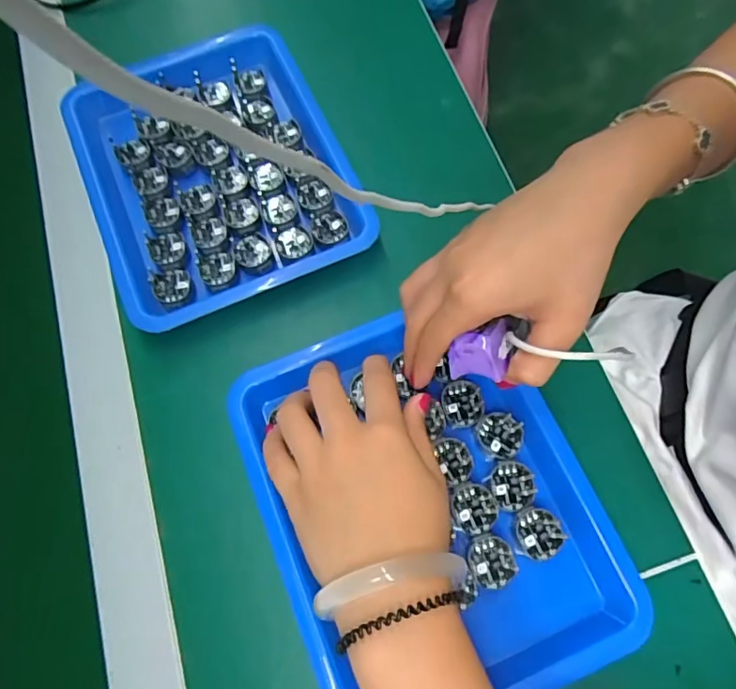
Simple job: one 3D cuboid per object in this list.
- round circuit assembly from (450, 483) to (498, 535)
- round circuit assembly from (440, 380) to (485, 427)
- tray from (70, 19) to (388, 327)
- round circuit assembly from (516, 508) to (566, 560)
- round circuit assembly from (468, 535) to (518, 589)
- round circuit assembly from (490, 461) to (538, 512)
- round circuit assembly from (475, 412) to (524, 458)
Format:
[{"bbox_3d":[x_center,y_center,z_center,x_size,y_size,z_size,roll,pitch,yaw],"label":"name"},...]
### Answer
[{"bbox_3d":[0.062,0.095,0.304,0.025,0.004,0.028,1,72,3],"label":"round circuit assembly"},{"bbox_3d":[0.058,0.036,0.325,0.025,0.004,0.028,-3,71,2],"label":"round circuit assembly"},{"bbox_3d":[-0.108,-0.124,0.377,0.170,0.026,0.207,-23,74,-8],"label":"tray"},{"bbox_3d":[0.098,0.108,0.299,0.026,0.004,0.026,-1,71,2],"label":"round circuit assembly"},{"bbox_3d":[0.070,0.121,0.295,0.026,0.004,0.027,-1,71,2],"label":"round circuit assembly"},{"bbox_3d":[0.085,0.083,0.308,0.026,0.004,0.027,-1,71,2],"label":"round circuit assembly"},{"bbox_3d":[0.080,0.054,0.317,0.027,0.004,0.026,-1,71,2],"label":"round circuit assembly"}]

